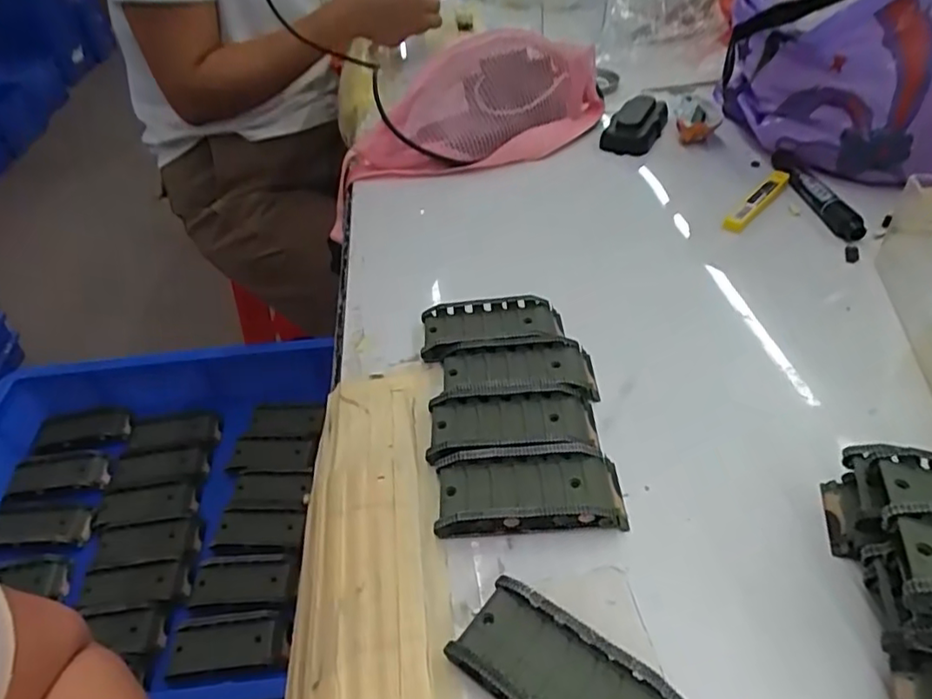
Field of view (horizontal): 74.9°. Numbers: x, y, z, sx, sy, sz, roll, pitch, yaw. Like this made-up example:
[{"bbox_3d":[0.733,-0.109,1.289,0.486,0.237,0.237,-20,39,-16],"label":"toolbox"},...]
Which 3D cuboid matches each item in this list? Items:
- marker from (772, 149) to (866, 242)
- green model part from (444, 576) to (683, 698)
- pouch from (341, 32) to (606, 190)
[{"bbox_3d":[0.299,-0.137,0.526,0.023,0.018,0.136,-5,42,0],"label":"marker"},{"bbox_3d":[0.042,0.139,0.252,0.096,0.019,0.044,26,51,29],"label":"green model part"},{"bbox_3d":[0.007,-0.240,0.631,0.319,0.119,0.108,-19,44,-15],"label":"pouch"}]

